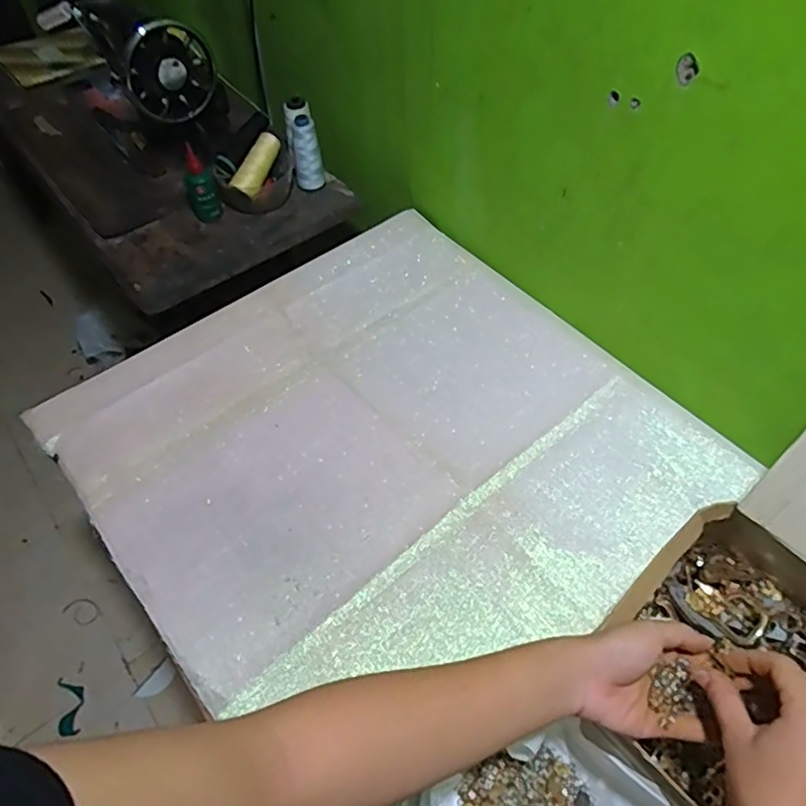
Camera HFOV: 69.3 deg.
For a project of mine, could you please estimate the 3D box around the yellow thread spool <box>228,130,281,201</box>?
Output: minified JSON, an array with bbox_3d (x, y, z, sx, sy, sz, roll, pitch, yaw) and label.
[{"bbox_3d":[-0.225,-0.377,0.917,0.034,0.038,0.124,17,69,14],"label":"yellow thread spool"}]

